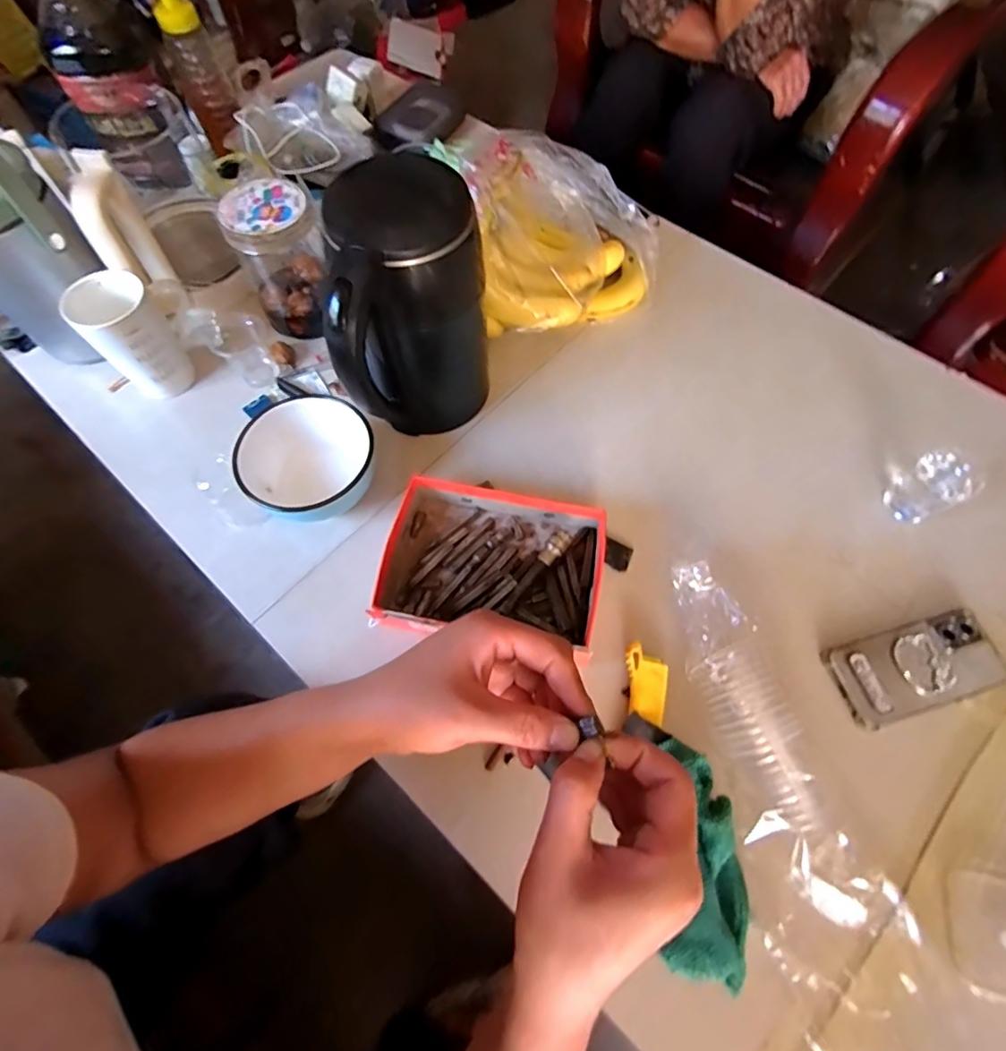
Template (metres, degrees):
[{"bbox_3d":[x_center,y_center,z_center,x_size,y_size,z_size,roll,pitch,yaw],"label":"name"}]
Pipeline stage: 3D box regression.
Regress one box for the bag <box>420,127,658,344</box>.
[{"bbox_3d":[0.060,-0.360,0.651,0.261,0.147,0.211,-31,69,-14],"label":"bag"}]

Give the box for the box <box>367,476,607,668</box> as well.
[{"bbox_3d":[-0.003,0.041,0.526,0.226,0.045,0.157,9,65,3],"label":"box"}]

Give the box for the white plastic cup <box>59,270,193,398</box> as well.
[{"bbox_3d":[-0.424,-0.212,0.607,0.081,0.126,0.079,-37,71,-17],"label":"white plastic cup"}]

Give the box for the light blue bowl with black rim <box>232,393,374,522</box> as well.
[{"bbox_3d":[-0.211,-0.074,0.566,0.123,0.075,0.111,0,65,-1],"label":"light blue bowl with black rim"}]

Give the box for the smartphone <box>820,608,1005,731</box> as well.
[{"bbox_3d":[0.395,0.132,0.492,0.159,0.012,0.074,-15,66,-8],"label":"smartphone"}]

